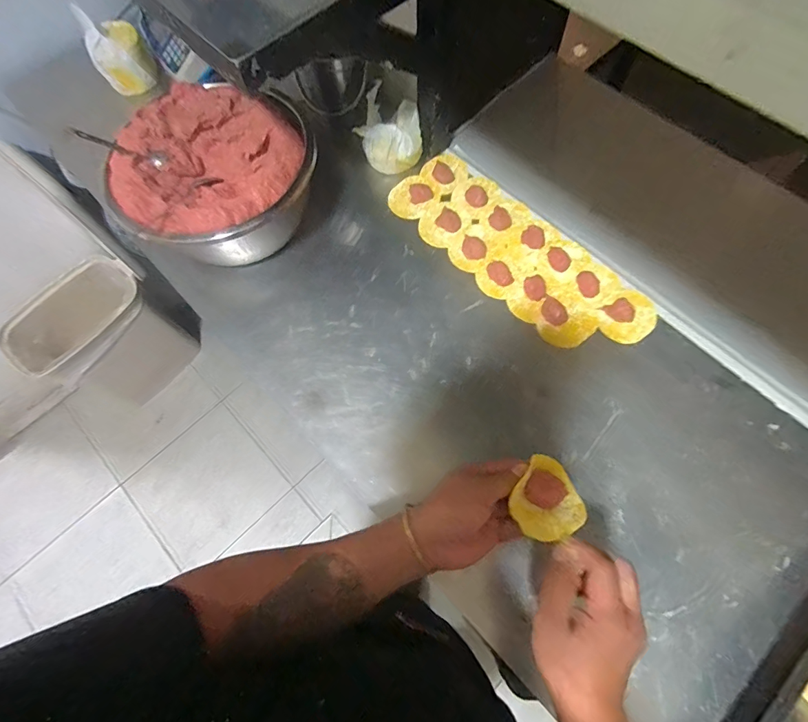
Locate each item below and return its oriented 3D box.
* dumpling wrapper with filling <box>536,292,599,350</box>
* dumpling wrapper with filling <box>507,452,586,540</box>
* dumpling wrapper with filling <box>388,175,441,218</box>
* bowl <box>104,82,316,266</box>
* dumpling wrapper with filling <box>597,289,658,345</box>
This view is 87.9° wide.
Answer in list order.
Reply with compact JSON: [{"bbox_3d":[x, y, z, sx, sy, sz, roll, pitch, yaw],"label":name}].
[{"bbox_3d":[0.237,-0.060,0.609,0.079,0.010,0.082,-1,72,2],"label":"dumpling wrapper with filling"},{"bbox_3d":[0.139,0.136,0.414,0.068,0.019,0.073,-25,72,-6],"label":"dumpling wrapper with filling"},{"bbox_3d":[0.014,-0.271,0.695,0.081,0.008,0.075,-1,72,2],"label":"dumpling wrapper with filling"},{"bbox_3d":[-0.263,-0.263,0.612,0.255,0.129,0.242,-1,69,2],"label":"bowl"},{"bbox_3d":[0.323,-0.066,0.600,0.080,0.016,0.072,-35,74,-9],"label":"dumpling wrapper with filling"}]

